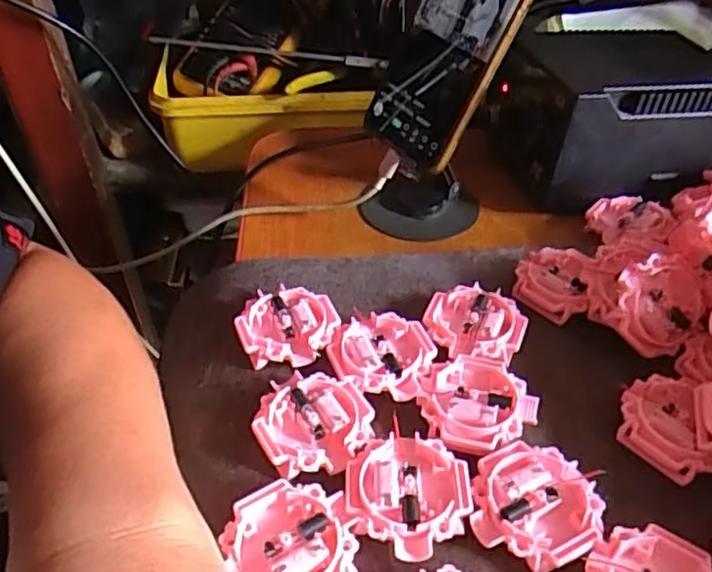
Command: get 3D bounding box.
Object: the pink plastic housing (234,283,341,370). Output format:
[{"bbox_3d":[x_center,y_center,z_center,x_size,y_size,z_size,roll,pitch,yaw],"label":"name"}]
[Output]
[{"bbox_3d":[-0.037,0.023,0.351,0.051,0.018,0.046,3,43,3],"label":"pink plastic housing"}]

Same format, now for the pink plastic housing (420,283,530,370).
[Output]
[{"bbox_3d":[0.063,0.022,0.353,0.051,0.016,0.050,0,43,0],"label":"pink plastic housing"}]

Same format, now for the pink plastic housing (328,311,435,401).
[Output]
[{"bbox_3d":[0.012,0.036,0.338,0.051,0.015,0.050,0,43,0],"label":"pink plastic housing"}]

